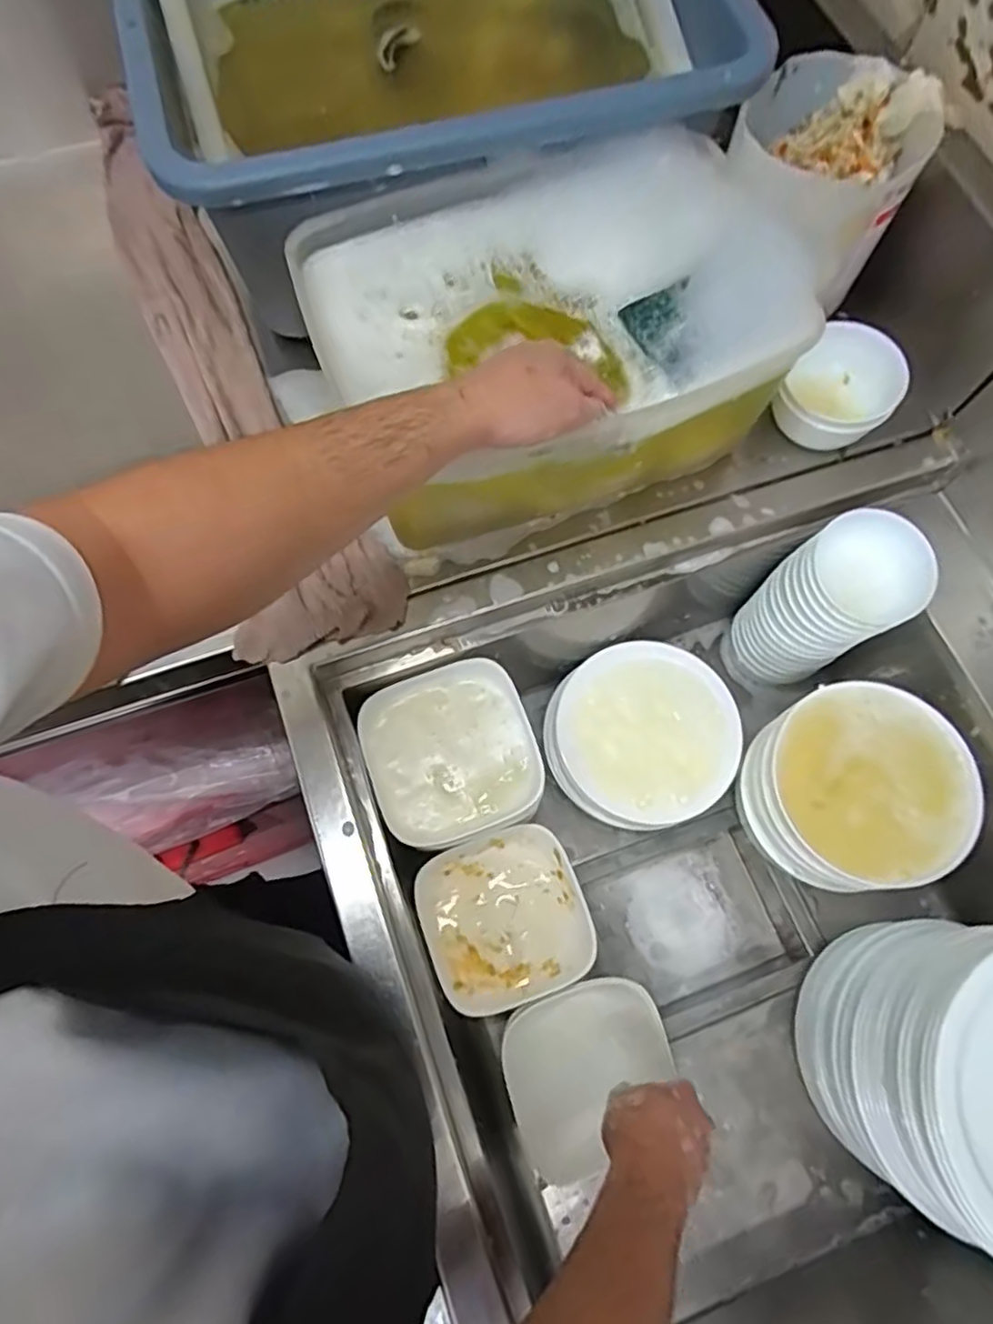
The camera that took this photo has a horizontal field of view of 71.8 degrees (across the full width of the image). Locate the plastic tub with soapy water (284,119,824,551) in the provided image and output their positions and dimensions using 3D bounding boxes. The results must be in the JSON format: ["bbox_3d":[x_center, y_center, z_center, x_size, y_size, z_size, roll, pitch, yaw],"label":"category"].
[{"bbox_3d":[0.043,-0.264,0.579,0.356,0.165,0.245,-14,72,-5],"label":"plastic tub with soapy water"}]

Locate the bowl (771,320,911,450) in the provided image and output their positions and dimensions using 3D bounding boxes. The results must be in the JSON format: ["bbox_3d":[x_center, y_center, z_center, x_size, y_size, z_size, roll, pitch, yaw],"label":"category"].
[{"bbox_3d":[0.317,-0.251,0.636,0.094,0.058,0.102,0,71,-1],"label":"bowl"}]

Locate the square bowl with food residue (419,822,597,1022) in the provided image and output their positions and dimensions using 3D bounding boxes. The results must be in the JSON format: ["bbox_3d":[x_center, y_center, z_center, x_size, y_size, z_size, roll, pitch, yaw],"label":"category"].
[{"bbox_3d":[0.007,0.243,0.655,0.149,0.039,0.147,-20,72,-8],"label":"square bowl with food residue"}]

